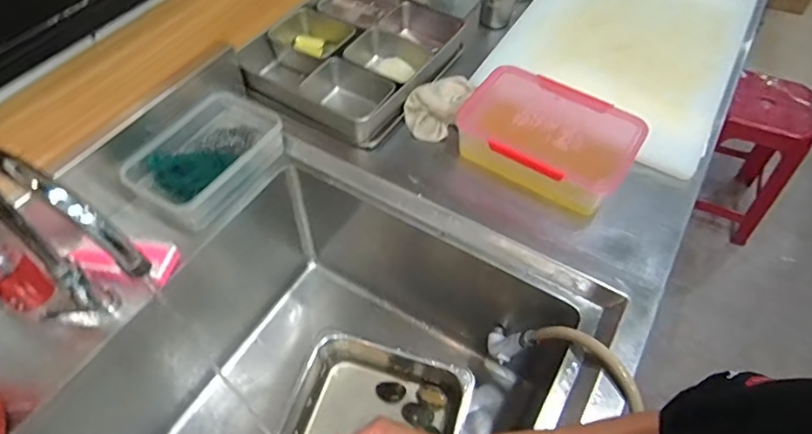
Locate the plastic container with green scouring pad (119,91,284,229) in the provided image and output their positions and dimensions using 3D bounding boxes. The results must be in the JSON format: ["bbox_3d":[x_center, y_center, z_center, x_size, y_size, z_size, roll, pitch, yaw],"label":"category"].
[{"bbox_3d":[-0.307,-0.099,0.812,0.152,0.052,0.234,26,57,17],"label":"plastic container with green scouring pad"}]

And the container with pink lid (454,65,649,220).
[{"bbox_3d":[0.216,-0.123,0.803,0.251,0.088,0.175,30,59,20],"label":"container with pink lid"}]

